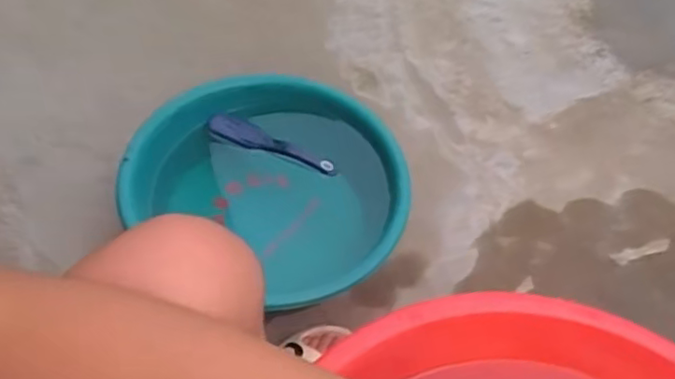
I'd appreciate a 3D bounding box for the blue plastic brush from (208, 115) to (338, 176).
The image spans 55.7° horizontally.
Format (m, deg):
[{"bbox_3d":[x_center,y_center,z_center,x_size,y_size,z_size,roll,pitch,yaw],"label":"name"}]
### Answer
[{"bbox_3d":[-0.087,-0.062,0.872,0.190,0.022,0.035,23,59,16],"label":"blue plastic brush"}]

